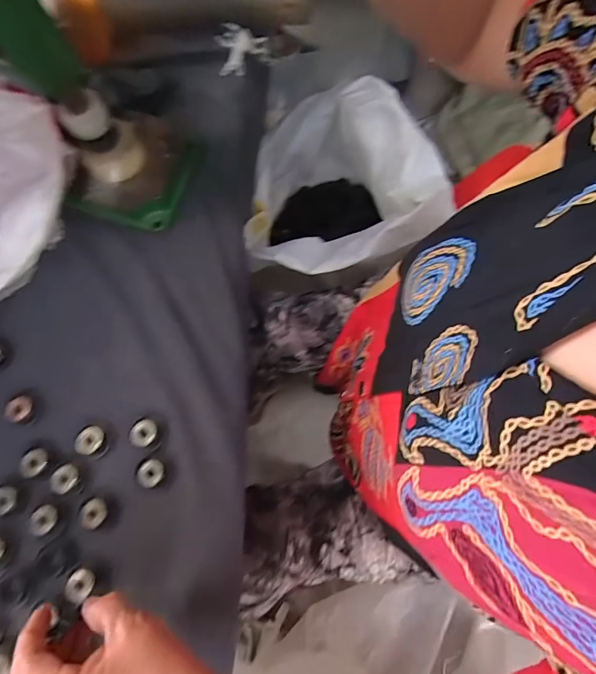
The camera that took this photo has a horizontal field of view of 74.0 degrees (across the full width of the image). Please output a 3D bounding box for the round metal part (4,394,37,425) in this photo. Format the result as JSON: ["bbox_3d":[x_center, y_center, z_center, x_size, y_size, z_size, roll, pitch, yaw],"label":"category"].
[{"bbox_3d":[-0.265,0.069,0.377,0.022,0.012,0.027,1,75,2],"label":"round metal part"}]

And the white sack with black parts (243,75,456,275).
[{"bbox_3d":[0.070,-0.200,0.602,0.281,0.224,0.289,-9,75,-1],"label":"white sack with black parts"}]

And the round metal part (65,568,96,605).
[{"bbox_3d":[-0.186,0.213,0.338,0.020,0.008,0.024,23,77,8],"label":"round metal part"}]

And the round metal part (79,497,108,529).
[{"bbox_3d":[-0.184,0.157,0.355,0.020,0.009,0.025,-28,76,-6],"label":"round metal part"}]

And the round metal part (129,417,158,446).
[{"bbox_3d":[-0.144,0.088,0.367,0.025,0.007,0.025,0,75,2],"label":"round metal part"}]

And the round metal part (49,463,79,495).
[{"bbox_3d":[-0.213,0.129,0.360,0.025,0.006,0.022,-35,77,-7],"label":"round metal part"}]

